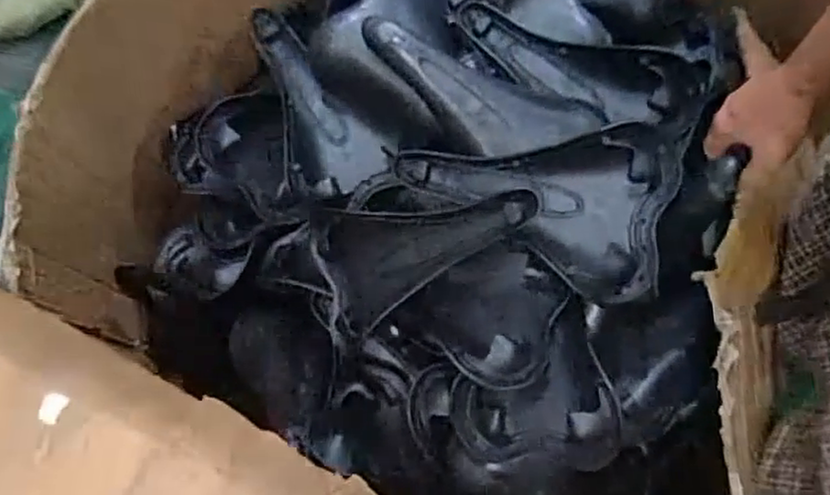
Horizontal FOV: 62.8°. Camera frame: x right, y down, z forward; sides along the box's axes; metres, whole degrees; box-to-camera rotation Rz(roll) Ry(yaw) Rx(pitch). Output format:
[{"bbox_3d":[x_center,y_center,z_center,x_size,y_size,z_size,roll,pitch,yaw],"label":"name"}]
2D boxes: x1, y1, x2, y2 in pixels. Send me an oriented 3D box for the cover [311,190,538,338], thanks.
[{"bbox_3d":[0.004,0.000,0.652,0.229,0.042,0.113,-17,71,26],"label":"cover"}]

